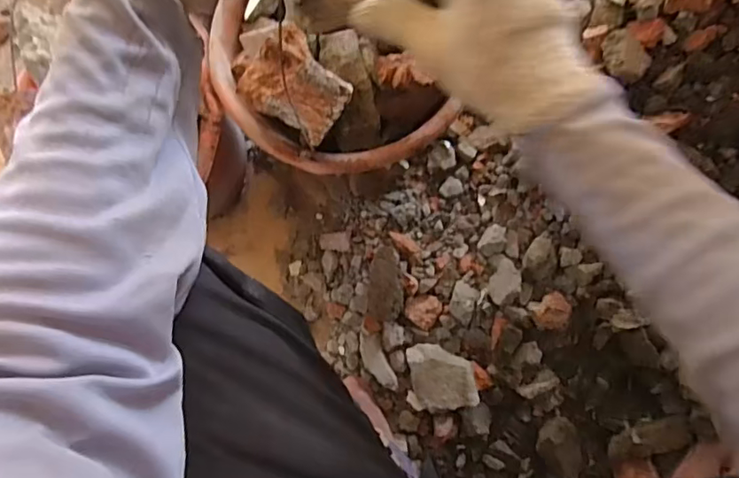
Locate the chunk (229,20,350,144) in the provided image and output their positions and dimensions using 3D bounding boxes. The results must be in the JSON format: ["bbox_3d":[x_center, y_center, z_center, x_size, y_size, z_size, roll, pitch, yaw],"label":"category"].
[{"bbox_3d":[-0.063,-0.134,0.475,0.096,0.046,0.075,44,93,8],"label":"chunk"}]

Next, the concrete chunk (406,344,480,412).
[{"bbox_3d":[0.080,0.155,0.616,0.075,0.029,0.071,-6,86,8],"label":"concrete chunk"}]

